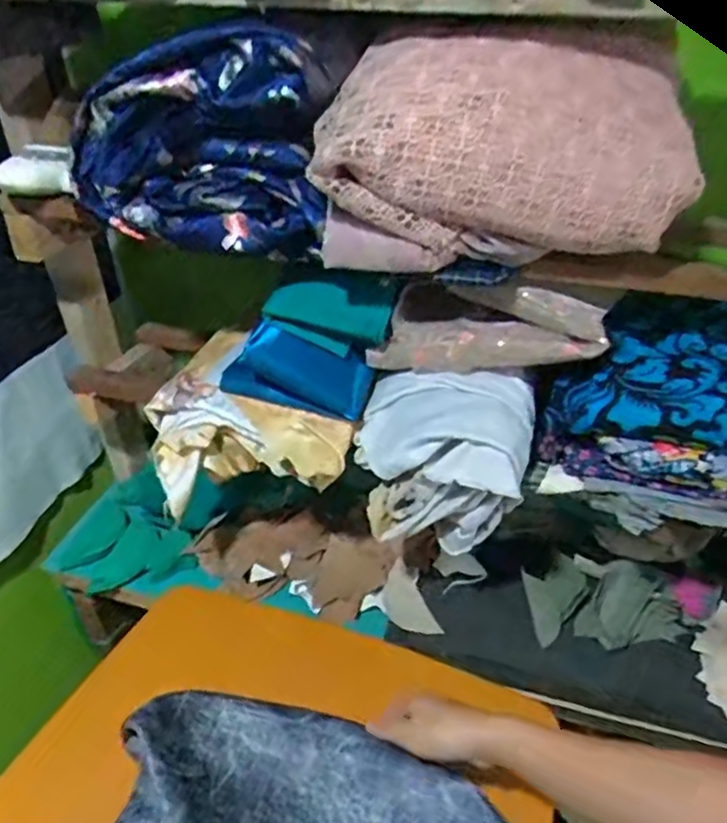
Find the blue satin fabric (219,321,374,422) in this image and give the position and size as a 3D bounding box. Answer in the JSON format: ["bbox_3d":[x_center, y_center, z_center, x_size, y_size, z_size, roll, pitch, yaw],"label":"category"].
[{"bbox_3d":[-0.075,-0.043,0.718,0.170,0.084,0.038,3,35,5],"label":"blue satin fabric"}]

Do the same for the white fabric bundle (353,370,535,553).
[{"bbox_3d":[0.084,0.056,0.716,0.184,0.175,0.113,9,36,13],"label":"white fabric bundle"}]

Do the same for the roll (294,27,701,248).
[{"bbox_3d":[0.124,-0.241,0.585,0.318,0.142,0.181,4,35,7],"label":"roll"}]

